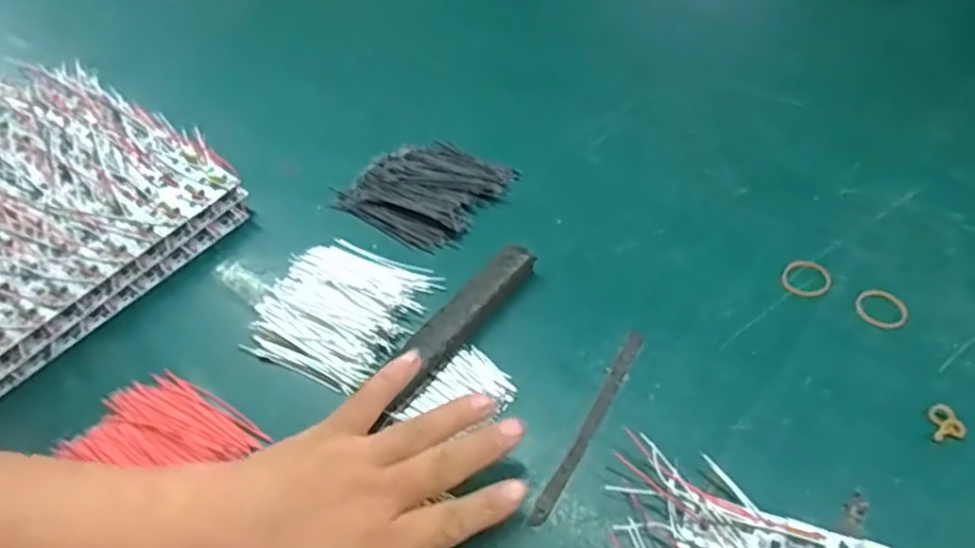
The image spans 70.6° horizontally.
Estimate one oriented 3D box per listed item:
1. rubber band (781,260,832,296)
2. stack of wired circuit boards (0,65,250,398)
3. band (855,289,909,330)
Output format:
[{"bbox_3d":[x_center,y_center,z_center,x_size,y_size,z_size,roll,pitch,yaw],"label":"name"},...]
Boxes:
[{"bbox_3d":[0.213,0.002,0.457,0.029,0.004,0.033,26,56,26],"label":"rubber band"},{"bbox_3d":[-0.378,-0.034,0.514,0.272,0.051,0.289,27,56,26],"label":"stack of wired circuit boards"},{"bbox_3d":[0.250,0.021,0.436,0.030,0.004,0.029,-3,49,3],"label":"band"}]

